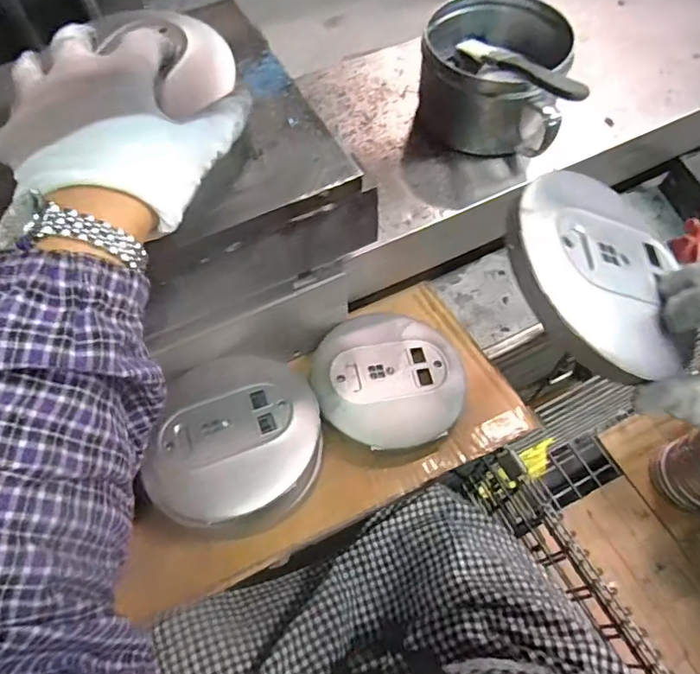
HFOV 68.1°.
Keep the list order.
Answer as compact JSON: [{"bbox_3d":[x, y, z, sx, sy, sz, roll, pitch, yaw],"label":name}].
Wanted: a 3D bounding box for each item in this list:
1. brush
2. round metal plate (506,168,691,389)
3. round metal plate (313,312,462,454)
[{"bbox_3d":[0.147,-0.231,0.454,0.027,0.021,0.158,-23,46,-13],"label":"brush"},{"bbox_3d":[0.147,-0.038,0.298,0.113,0.014,0.126,-22,78,-31],"label":"round metal plate"},{"bbox_3d":[0.034,0.034,0.462,0.130,0.016,0.129,1,62,-1],"label":"round metal plate"}]

